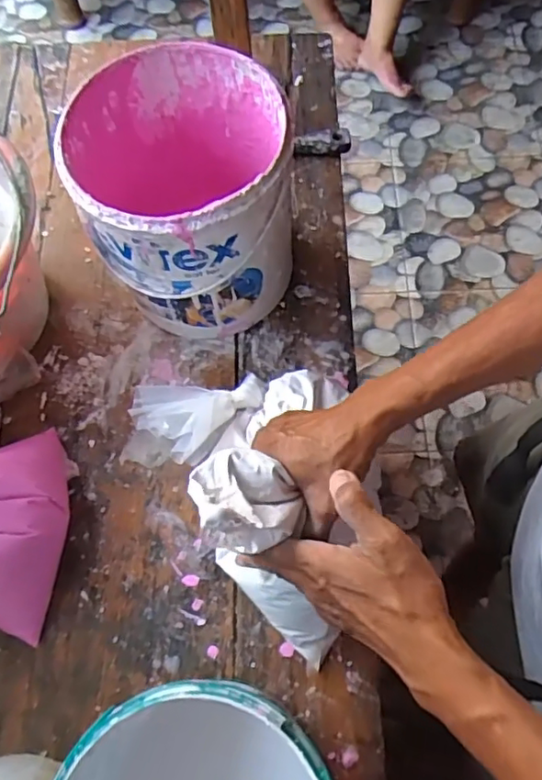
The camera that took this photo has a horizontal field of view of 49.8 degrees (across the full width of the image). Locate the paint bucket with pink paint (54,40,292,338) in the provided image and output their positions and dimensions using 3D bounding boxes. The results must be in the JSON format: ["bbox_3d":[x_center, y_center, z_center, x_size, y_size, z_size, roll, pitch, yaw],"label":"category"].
[{"bbox_3d":[-0.074,-0.166,0.537,0.170,0.198,0.177,-4,69,-1],"label":"paint bucket with pink paint"}]

